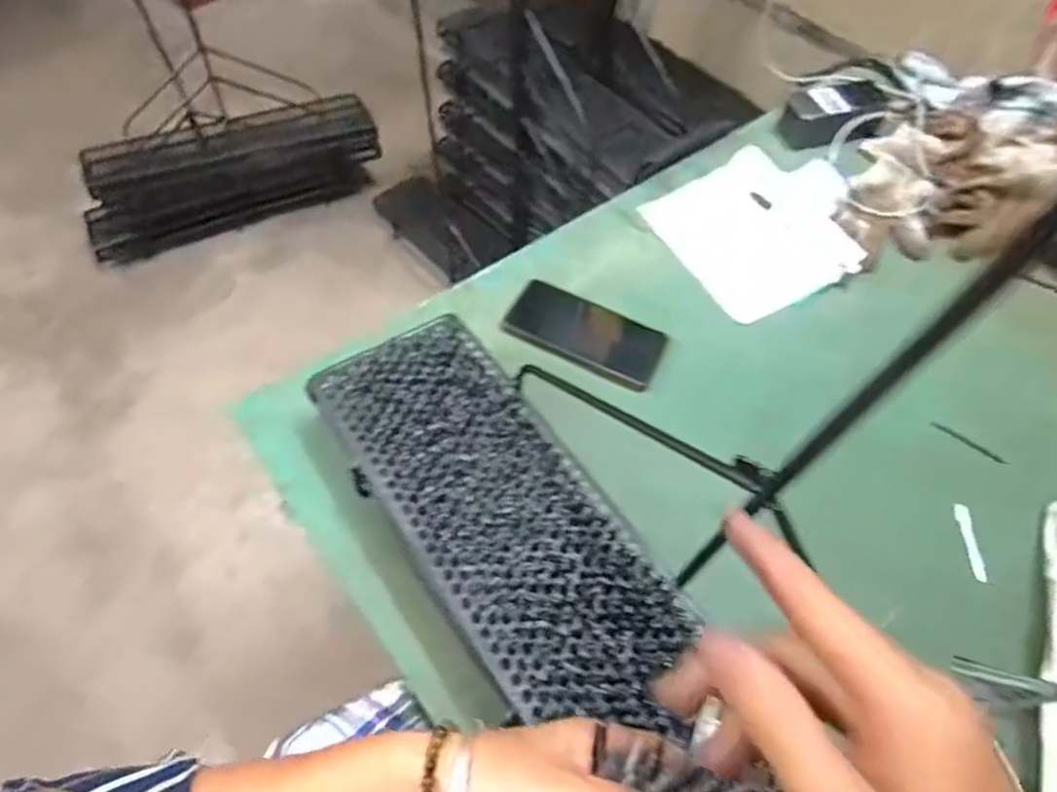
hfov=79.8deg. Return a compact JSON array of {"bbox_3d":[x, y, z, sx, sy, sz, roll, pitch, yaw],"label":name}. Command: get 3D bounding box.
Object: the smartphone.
[{"bbox_3d":[0.059,-0.066,0.652,0.158,0.012,0.072,25,58,13],"label":"smartphone"}]

